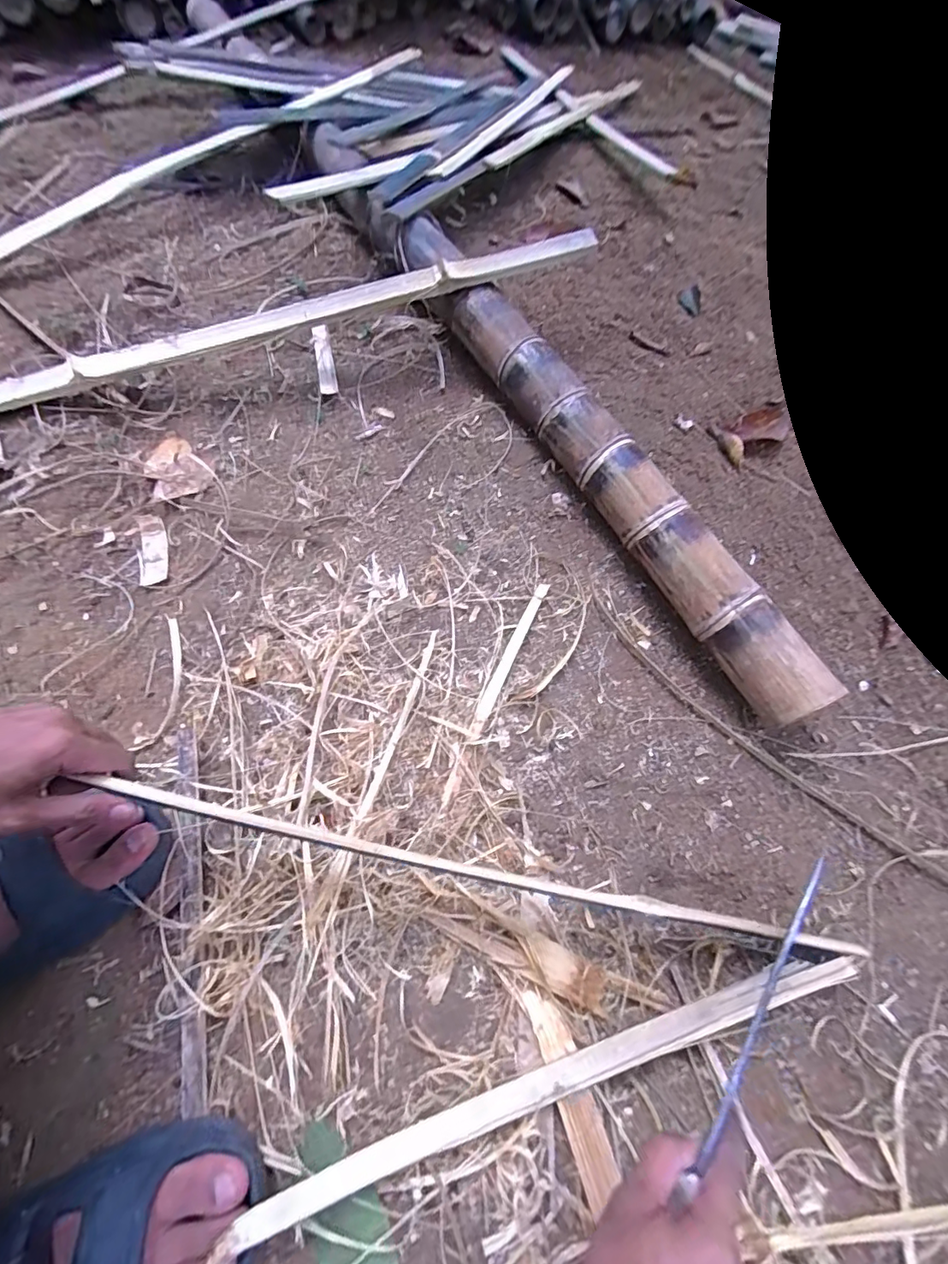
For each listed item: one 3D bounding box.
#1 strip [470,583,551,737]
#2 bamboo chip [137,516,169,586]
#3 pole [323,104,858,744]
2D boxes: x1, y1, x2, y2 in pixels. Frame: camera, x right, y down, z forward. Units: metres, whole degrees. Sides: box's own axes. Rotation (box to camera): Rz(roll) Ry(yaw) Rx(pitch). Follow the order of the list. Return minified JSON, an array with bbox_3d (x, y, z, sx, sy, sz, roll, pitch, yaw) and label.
[{"bbox_3d":[0.039,0.023,0.523,0.015,0.006,0.196,24,66,8],"label":"strip"},{"bbox_3d":[-0.378,-0.097,0.572,0.031,0.006,0.097,-14,67,-10],"label":"bamboo chip"},{"bbox_3d":[0.050,-0.348,0.649,0.073,0.089,1.082,-25,69,-14],"label":"pole"}]

